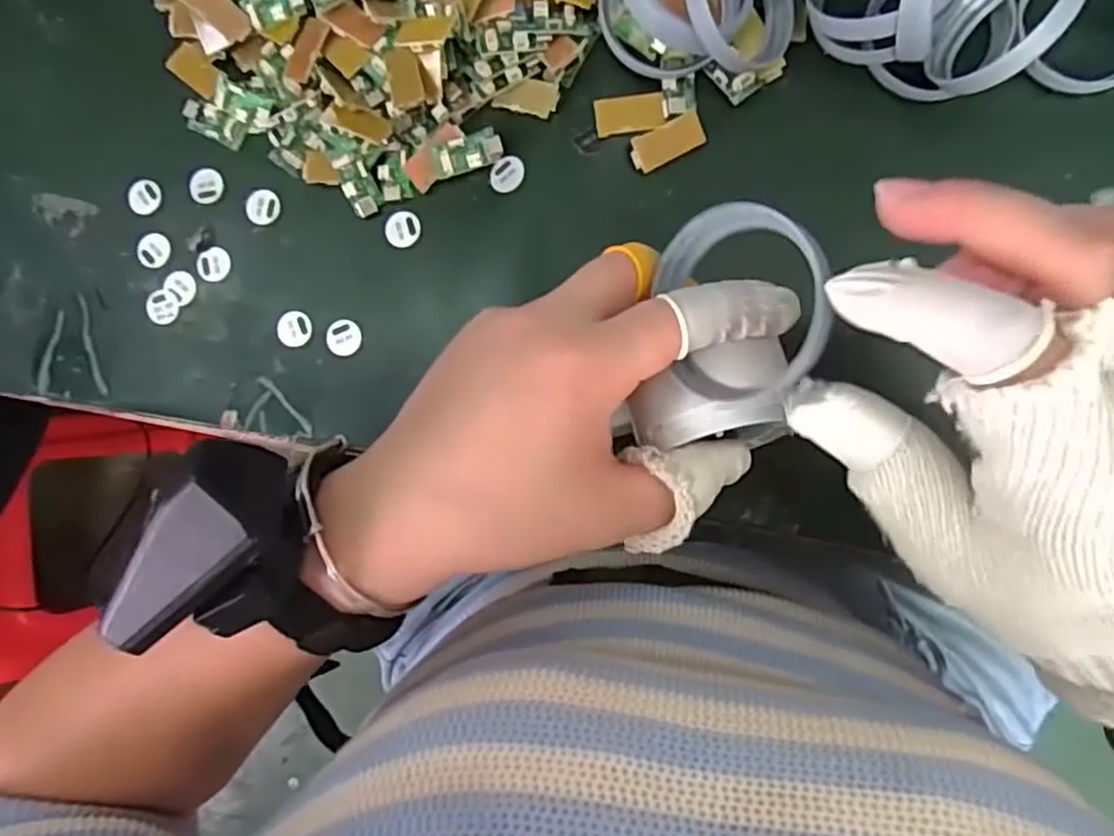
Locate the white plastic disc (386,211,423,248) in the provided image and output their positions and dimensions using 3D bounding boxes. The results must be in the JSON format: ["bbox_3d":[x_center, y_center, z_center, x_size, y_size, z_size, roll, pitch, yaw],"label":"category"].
[{"bbox_3d":[-0.073,-0.089,0.338,0.017,0.004,0.018,-1,89,8],"label":"white plastic disc"}]

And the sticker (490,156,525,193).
[{"bbox_3d":[-0.023,-0.112,0.329,0.015,0.004,0.017,28,93,7],"label":"sticker"}]

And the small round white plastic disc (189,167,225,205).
[{"bbox_3d":[-0.175,-0.116,0.356,0.017,0.004,0.018,0,89,8],"label":"small round white plastic disc"}]

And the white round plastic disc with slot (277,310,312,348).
[{"bbox_3d":[-0.126,-0.043,0.343,0.016,0.004,0.017,0,89,8],"label":"white round plastic disc with slot"}]

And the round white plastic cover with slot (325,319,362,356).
[{"bbox_3d":[-0.102,-0.039,0.340,0.017,0.004,0.017,0,89,8],"label":"round white plastic cover with slot"}]

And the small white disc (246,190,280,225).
[{"bbox_3d":[-0.145,-0.104,0.352,0.017,0.004,0.016,0,89,8],"label":"small white disc"}]

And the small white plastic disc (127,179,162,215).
[{"bbox_3d":[-0.208,-0.111,0.361,0.016,0.004,0.018,20,92,8],"label":"small white plastic disc"}]

